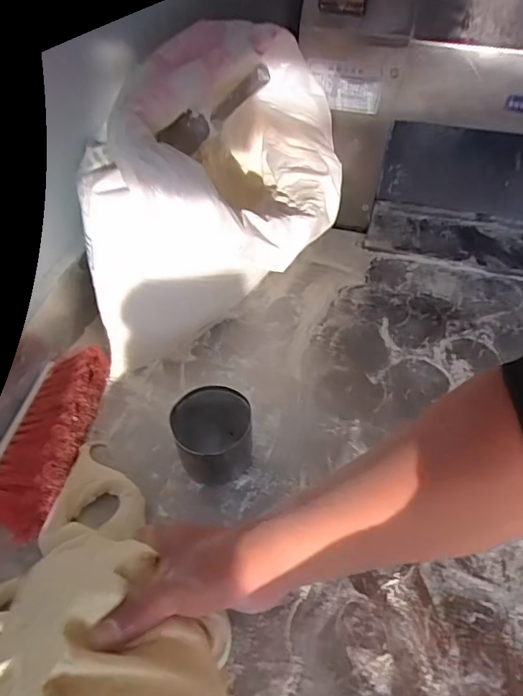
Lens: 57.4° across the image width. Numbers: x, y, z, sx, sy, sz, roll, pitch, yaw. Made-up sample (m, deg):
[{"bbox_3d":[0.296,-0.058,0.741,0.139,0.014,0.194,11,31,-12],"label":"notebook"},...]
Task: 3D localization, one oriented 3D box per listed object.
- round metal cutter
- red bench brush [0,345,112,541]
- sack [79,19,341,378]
[{"bbox_3d":[-0.051,0.092,0.501,0.080,0.067,0.074,0,50,-1],"label":"round metal cutter"},{"bbox_3d":[-0.245,0.124,0.484,0.088,0.045,0.333,11,50,8],"label":"red bench brush"},{"bbox_3d":[-0.057,-0.192,0.599,0.329,0.283,0.251,-13,51,-12],"label":"sack"}]

